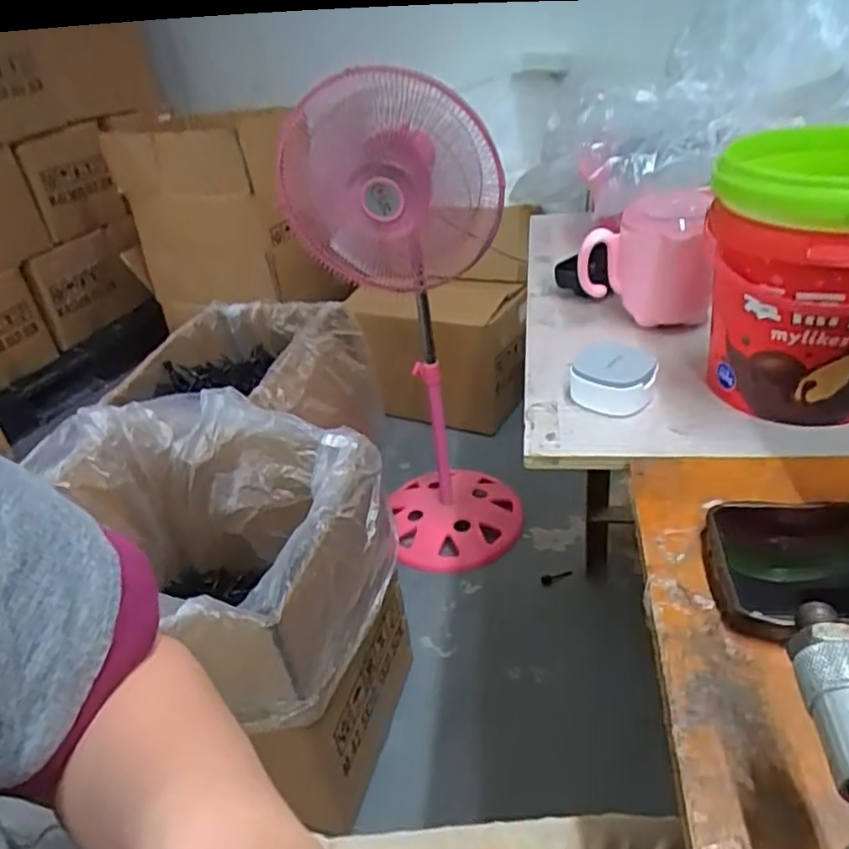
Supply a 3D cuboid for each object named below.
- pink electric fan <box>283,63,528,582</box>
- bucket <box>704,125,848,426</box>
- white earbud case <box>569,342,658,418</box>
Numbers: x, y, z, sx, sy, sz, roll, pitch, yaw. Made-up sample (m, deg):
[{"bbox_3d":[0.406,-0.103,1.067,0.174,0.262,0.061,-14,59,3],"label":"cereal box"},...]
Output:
[{"bbox_3d":[-0.019,-0.145,1.227,0.312,0.864,0.282,-13,34,-8],"label":"pink electric fan"},{"bbox_3d":[0.241,-0.089,0.420,0.128,0.157,0.134,7,37,21],"label":"bucket"},{"bbox_3d":[0.132,-0.035,0.475,0.055,0.032,0.061,6,36,19],"label":"white earbud case"}]

